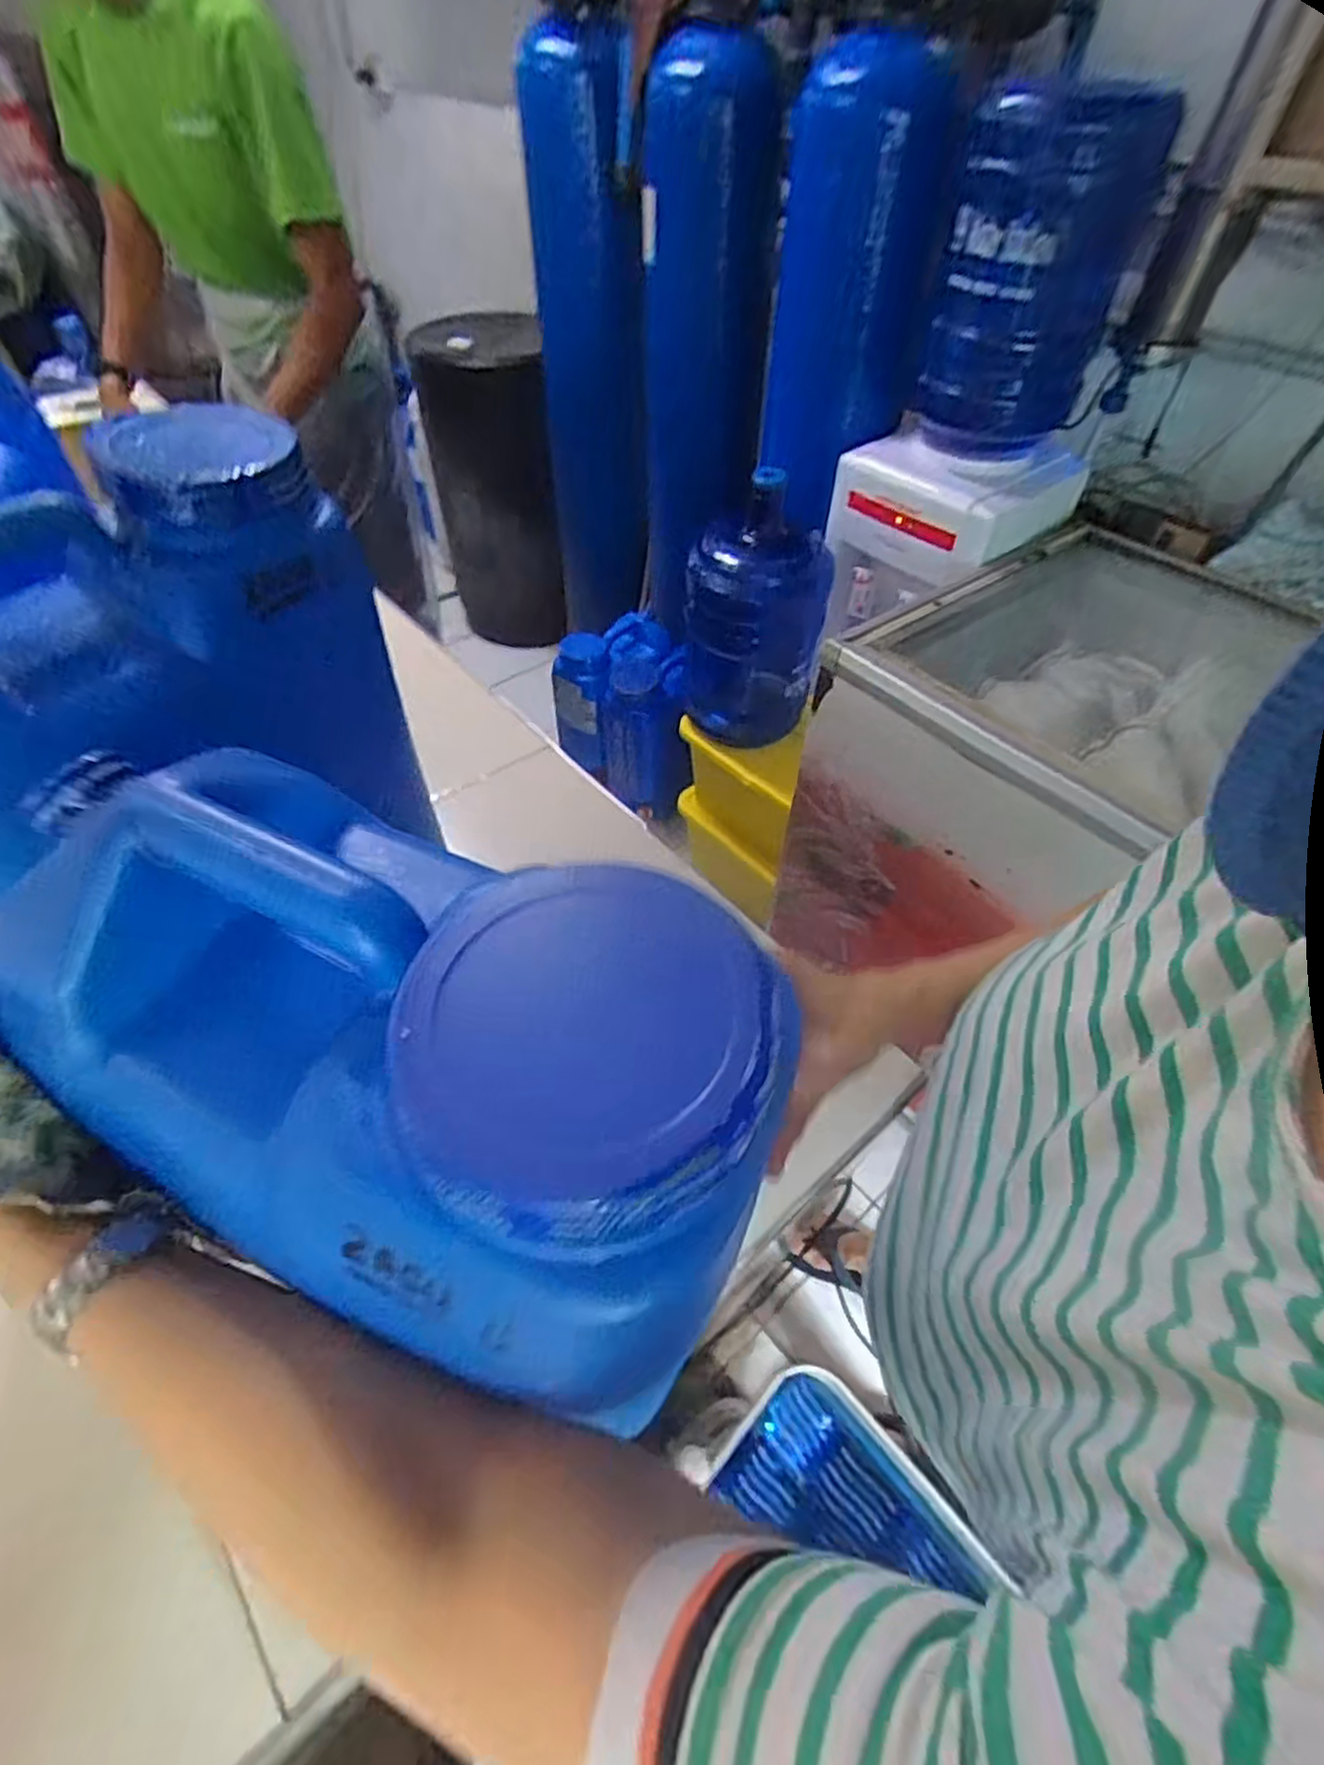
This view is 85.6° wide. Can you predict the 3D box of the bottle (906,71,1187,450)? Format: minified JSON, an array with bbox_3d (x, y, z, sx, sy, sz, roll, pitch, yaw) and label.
[{"bbox_3d":[0.581,-0.948,1.145,0.257,0.443,0.270,23,53,15],"label":"bottle"}]

